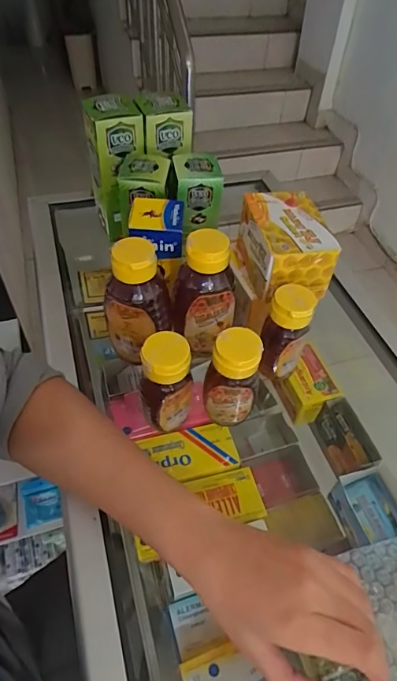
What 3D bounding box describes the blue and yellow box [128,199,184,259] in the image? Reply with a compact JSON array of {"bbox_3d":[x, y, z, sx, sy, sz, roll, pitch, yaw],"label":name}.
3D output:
[{"bbox_3d":[-0.041,-0.113,0.447,0.051,0.039,0.049,1,49,-2],"label":"blue and yellow box"}]

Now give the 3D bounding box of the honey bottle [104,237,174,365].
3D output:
[{"bbox_3d":[-0.056,-0.034,0.415,0.050,0.122,0.046,-36,59,-28],"label":"honey bottle"}]

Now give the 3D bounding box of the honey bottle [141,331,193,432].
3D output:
[{"bbox_3d":[-0.026,0.036,0.376,0.039,0.089,0.037,1,49,-1],"label":"honey bottle"}]

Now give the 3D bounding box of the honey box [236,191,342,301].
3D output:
[{"bbox_3d":[0.088,-0.097,0.451,0.071,0.065,0.104,-6,50,-8],"label":"honey box"}]

